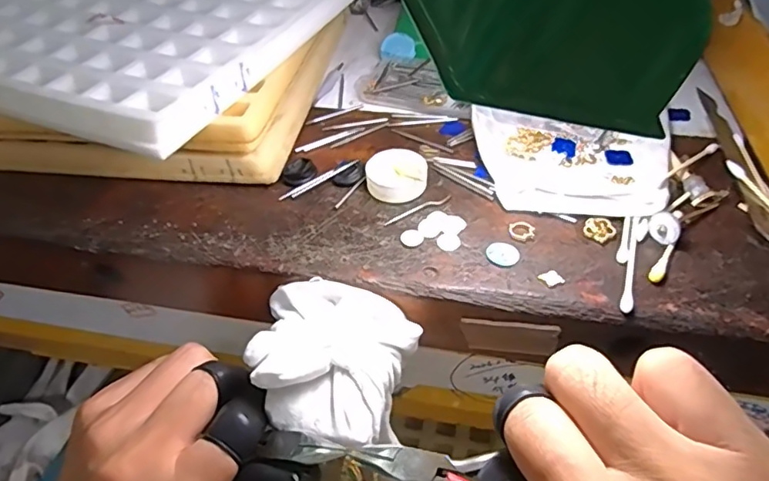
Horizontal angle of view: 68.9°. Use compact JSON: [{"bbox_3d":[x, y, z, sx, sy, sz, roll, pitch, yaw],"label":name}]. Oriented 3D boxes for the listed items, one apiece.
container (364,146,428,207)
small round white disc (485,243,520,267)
[{"bbox_3d":[0.007,-0.035,0.302,0.032,0.013,0.032,-1,44,1],"label":"container"},{"bbox_3d":[0.056,0.006,0.265,0.015,0.004,0.015,-1,44,1],"label":"small round white disc"}]

